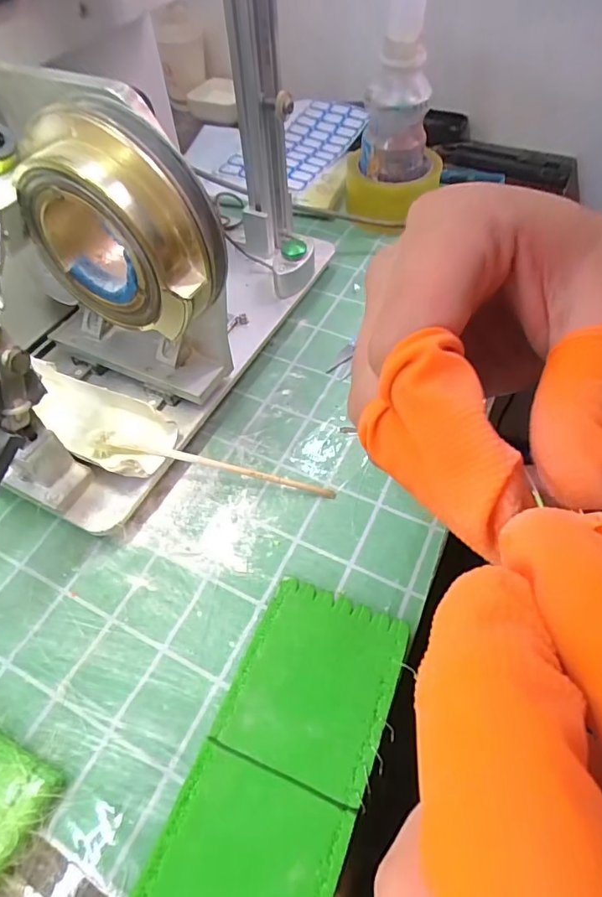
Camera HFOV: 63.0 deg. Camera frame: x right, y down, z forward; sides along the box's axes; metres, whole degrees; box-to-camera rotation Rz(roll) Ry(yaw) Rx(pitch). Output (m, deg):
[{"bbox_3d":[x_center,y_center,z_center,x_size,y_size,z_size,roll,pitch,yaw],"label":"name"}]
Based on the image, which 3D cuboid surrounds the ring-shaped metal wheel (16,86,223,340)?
[{"bbox_3d":[-0.094,-0.121,0.265,0.105,0.101,0.057,28,60,21],"label":"ring-shaped metal wheel"}]

